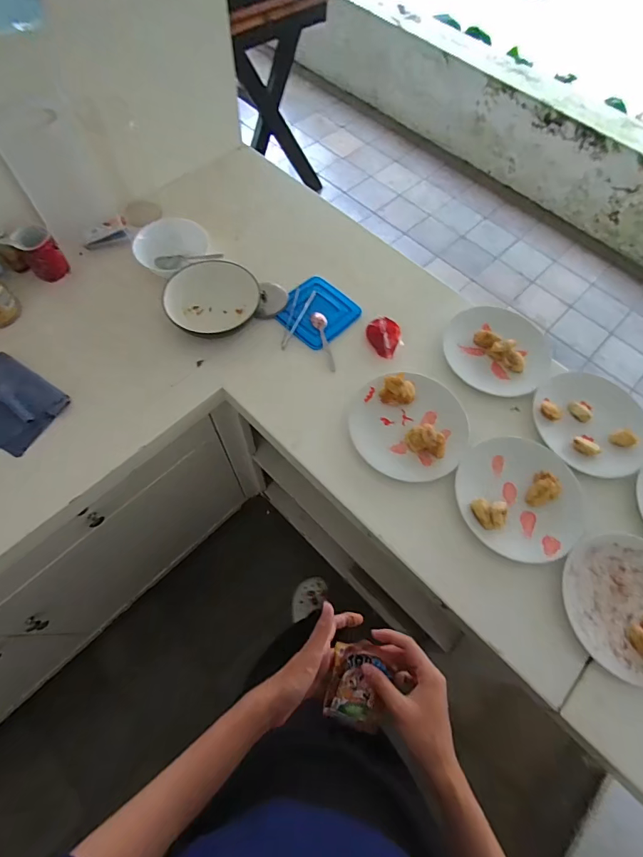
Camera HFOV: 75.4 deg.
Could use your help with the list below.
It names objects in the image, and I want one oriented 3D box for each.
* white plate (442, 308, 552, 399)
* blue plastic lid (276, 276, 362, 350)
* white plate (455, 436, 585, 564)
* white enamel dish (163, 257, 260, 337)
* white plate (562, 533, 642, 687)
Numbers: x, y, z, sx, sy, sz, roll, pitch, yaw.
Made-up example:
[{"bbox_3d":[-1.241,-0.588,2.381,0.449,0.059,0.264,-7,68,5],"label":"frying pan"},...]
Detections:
[{"bbox_3d":[0.332,-0.151,0.780,0.194,0.029,0.184,1,65,-2],"label":"white plate"},{"bbox_3d":[-0.011,-0.229,0.813,0.135,0.008,0.140,42,70,15],"label":"blue plastic lid"},{"bbox_3d":[0.317,0.103,0.661,0.194,0.018,0.191,1,65,-2],"label":"white plate"},{"bbox_3d":[-0.206,-0.245,0.782,0.144,0.048,0.157,40,70,15],"label":"white enamel dish"},{"bbox_3d":[0.452,0.252,0.591,0.195,0.029,0.192,1,65,-2],"label":"white plate"}]

